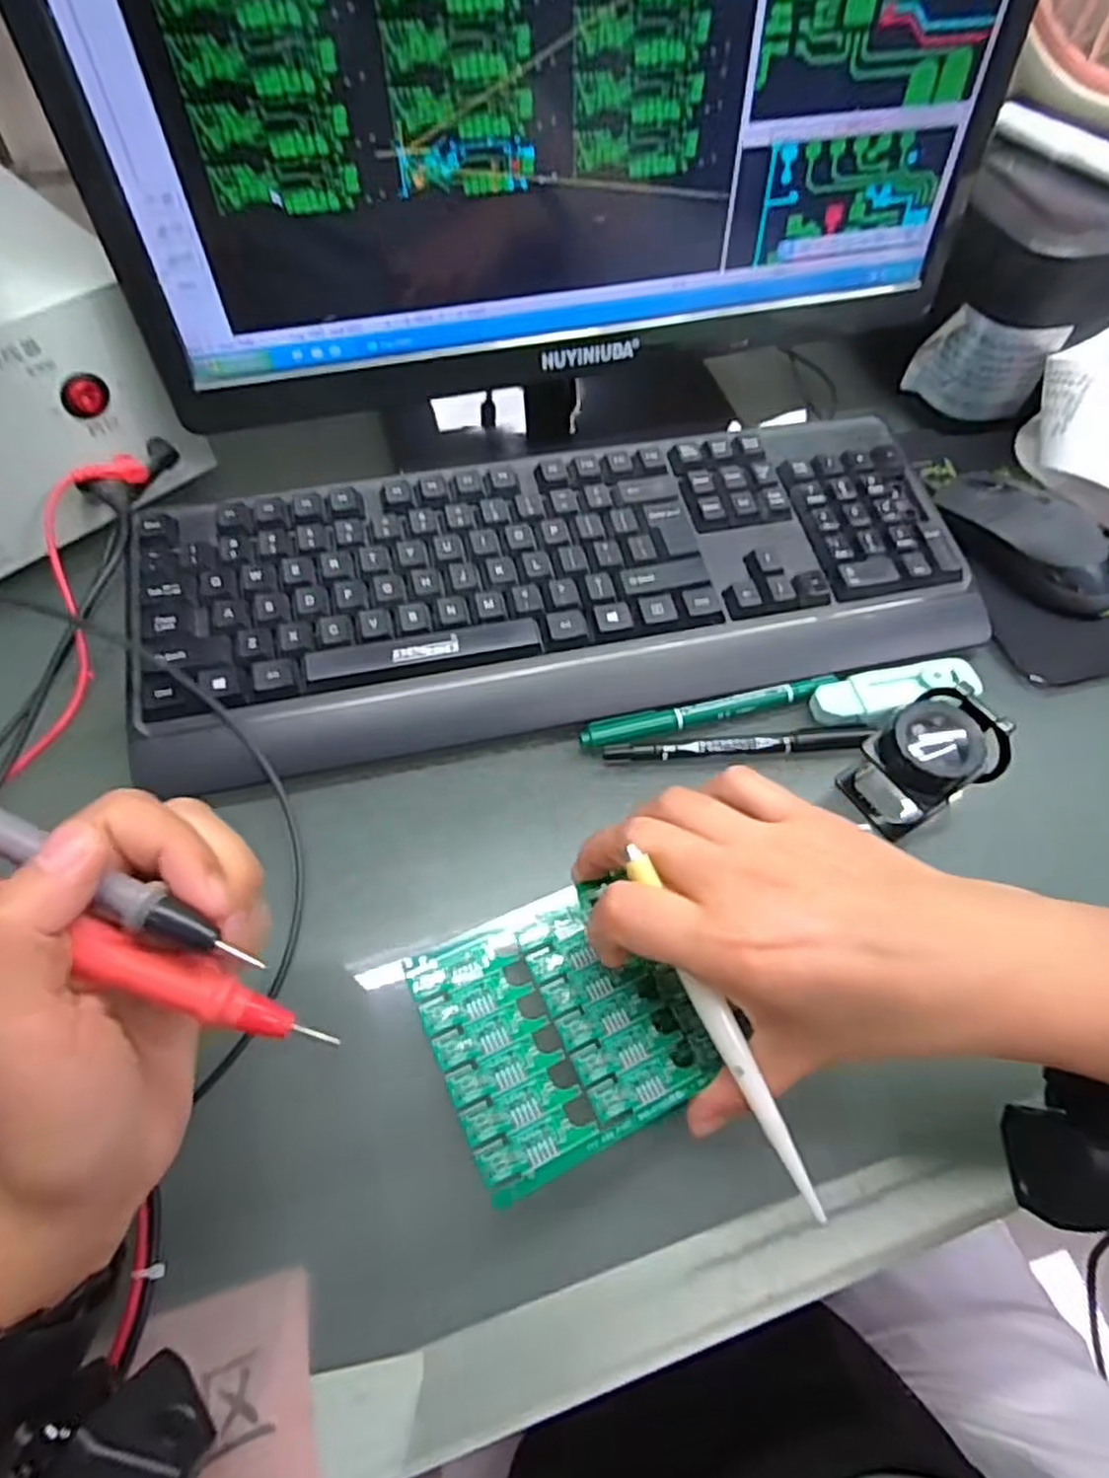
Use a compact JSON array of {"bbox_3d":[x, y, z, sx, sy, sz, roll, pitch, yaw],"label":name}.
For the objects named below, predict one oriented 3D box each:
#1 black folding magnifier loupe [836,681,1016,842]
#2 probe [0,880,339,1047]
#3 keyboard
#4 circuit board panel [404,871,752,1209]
[{"bbox_3d":[0.169,0.008,0.330,0.055,0.049,0.044,-29,65,-19],"label":"black folding magnifier loupe"},{"bbox_3d":[-0.127,0.051,0.187,0.145,0.018,0.015,26,59,-12],"label":"probe"},{"bbox_3d":[0.008,-0.085,0.384,0.429,0.033,0.152,-11,60,-9],"label":"keyboard"},{"bbox_3d":[0.003,0.104,0.269,0.092,0.004,0.087,-19,63,-19],"label":"circuit board panel"}]

